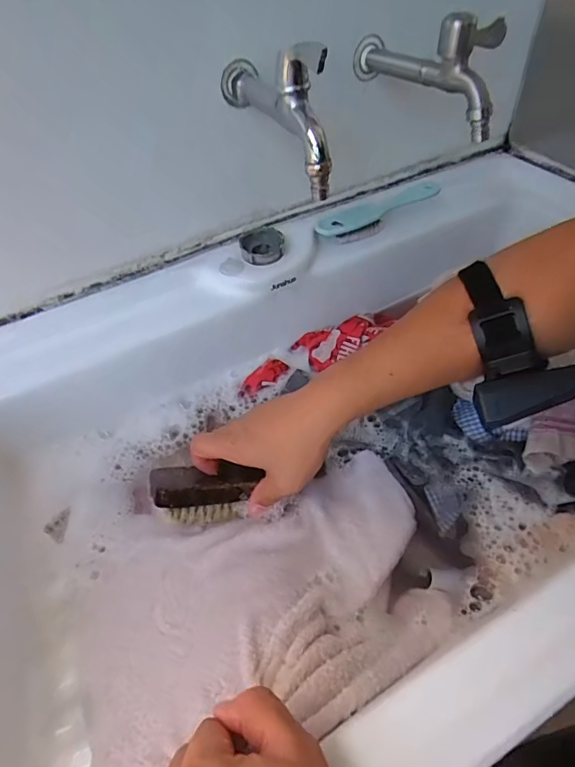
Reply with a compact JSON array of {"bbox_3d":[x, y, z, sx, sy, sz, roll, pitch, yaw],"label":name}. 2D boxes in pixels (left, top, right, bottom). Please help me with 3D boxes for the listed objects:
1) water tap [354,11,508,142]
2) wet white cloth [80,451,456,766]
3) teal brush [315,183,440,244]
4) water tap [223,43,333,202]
[{"bbox_3d":[0.132,-0.310,0.446,0.043,0.078,0.195,-22,49,-13],"label":"water tap"},{"bbox_3d":[-0.015,0.152,0.363,0.291,0.090,0.227,-21,49,-12],"label":"wet white cloth"},{"bbox_3d":[0.113,-0.217,0.584,0.170,0.027,0.046,-23,50,-14],"label":"teal brush"},{"bbox_3d":[-0.015,-0.245,0.405,0.038,0.098,0.169,-18,48,-12],"label":"water tap"}]

